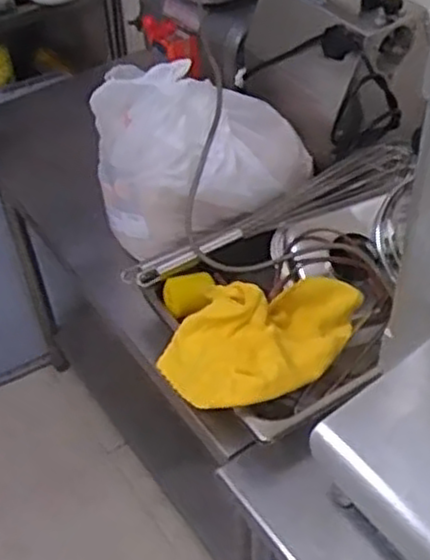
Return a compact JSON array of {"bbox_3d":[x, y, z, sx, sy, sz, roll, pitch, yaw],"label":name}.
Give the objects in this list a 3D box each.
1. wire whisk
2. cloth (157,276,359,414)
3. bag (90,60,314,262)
[{"bbox_3d":[0.080,-0.102,1.074,0.454,0.074,0.089,-17,48,-14],"label":"wire whisk"},{"bbox_3d":[0.070,0.068,0.940,0.257,0.072,0.168,-27,51,-23],"label":"cloth"},{"bbox_3d":[-0.014,-0.194,1.094,0.309,0.239,0.214,-13,47,-11],"label":"bag"}]

